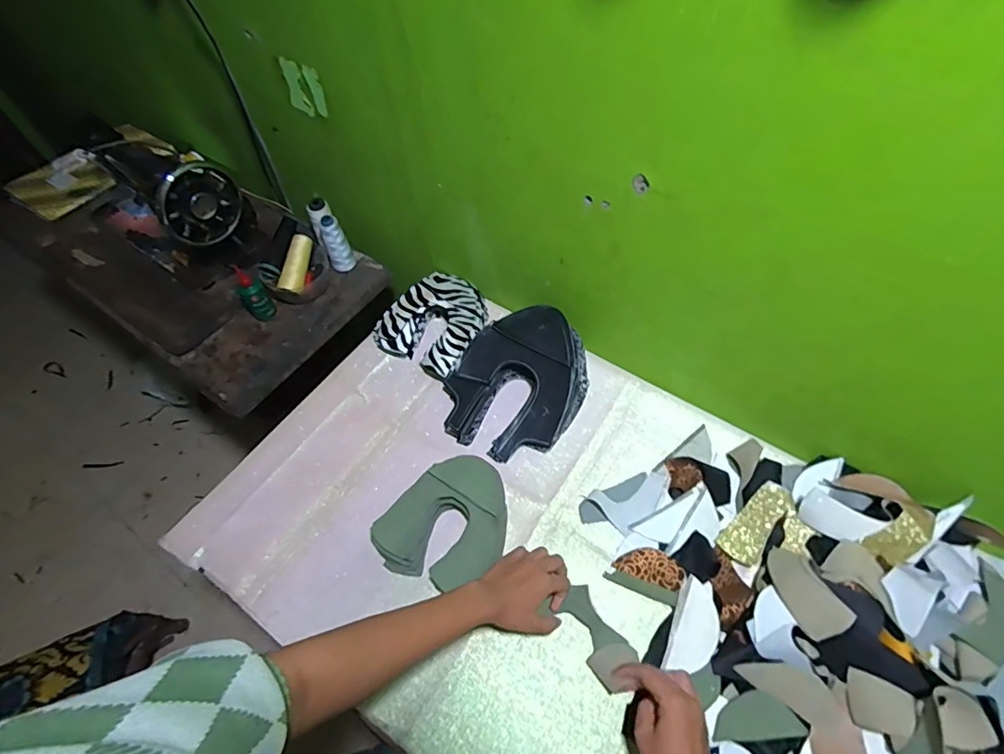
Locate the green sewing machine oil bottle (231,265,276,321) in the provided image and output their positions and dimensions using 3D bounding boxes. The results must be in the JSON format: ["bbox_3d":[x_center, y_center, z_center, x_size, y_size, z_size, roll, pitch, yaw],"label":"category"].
[{"bbox_3d":[-0.439,-0.145,0.863,0.044,0.097,0.048,-34,63,-18],"label":"green sewing machine oil bottle"}]

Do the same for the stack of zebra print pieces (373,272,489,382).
[{"bbox_3d":[-0.111,-0.097,0.839,0.166,0.072,0.179,25,62,17],"label":"stack of zebra print pieces"}]

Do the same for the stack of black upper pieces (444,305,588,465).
[{"bbox_3d":[0.027,0.001,0.758,0.193,0.100,0.245,34,65,21],"label":"stack of black upper pieces"}]

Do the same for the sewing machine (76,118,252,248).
[{"bbox_3d":[-0.612,-0.352,0.906,0.328,0.190,0.142,34,65,21],"label":"sewing machine"}]

